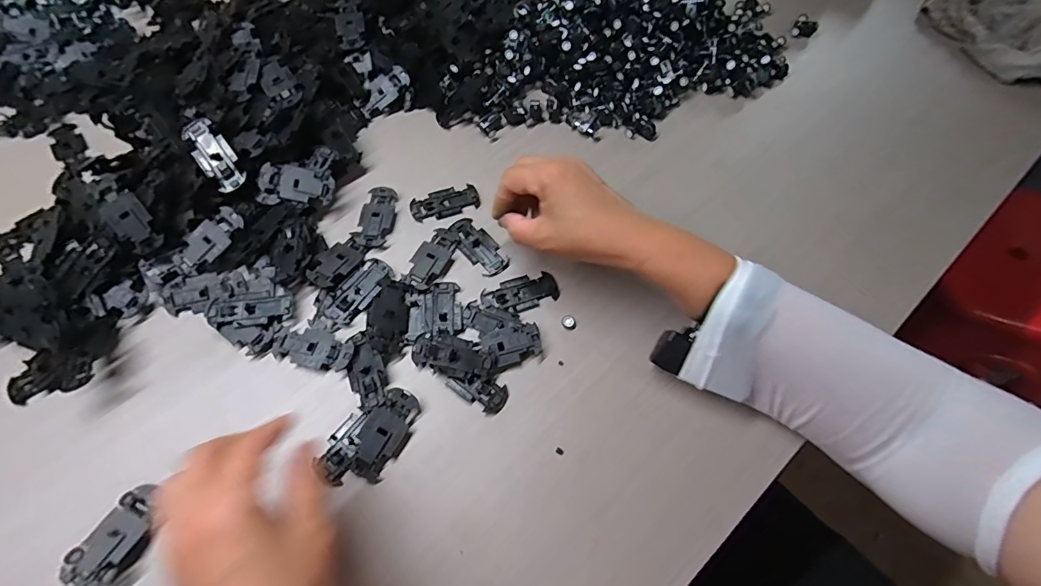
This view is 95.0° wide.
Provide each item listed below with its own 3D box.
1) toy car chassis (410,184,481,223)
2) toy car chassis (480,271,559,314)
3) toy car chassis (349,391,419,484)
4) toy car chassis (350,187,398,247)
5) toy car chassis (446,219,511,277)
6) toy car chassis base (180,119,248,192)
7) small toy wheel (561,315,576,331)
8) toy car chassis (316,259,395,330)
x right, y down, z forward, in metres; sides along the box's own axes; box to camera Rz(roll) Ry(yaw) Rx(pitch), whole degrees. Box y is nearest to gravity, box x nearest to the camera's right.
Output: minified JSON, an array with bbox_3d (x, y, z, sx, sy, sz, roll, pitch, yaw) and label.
[{"bbox_3d":[-0.072,-0.086,0.457,0.065,0.004,0.032,-19,65,-11],"label":"toy car chassis"},{"bbox_3d":[0.000,0.000,0.412,0.066,0.004,0.033,-19,65,-11],"label":"toy car chassis"},{"bbox_3d":[-0.100,0.103,0.352,0.031,0.010,0.065,24,64,10],"label":"toy car chassis"},{"bbox_3d":[-0.133,-0.072,0.444,0.031,0.007,0.065,12,63,4],"label":"toy car chassis"},{"bbox_3d":[-0.039,-0.044,0.433,0.030,0.004,0.066,-37,69,-19],"label":"toy car chassis"},{"bbox_3d":[-0.269,-0.122,0.419,0.030,0.006,0.069,-31,92,-4],"label":"toy car chassis base"},{"bbox_3d":[0.041,0.024,0.400,0.012,0.004,0.013,1,62,-1],"label":"small toy wheel"},{"bbox_3d":[-0.140,-0.002,0.408,0.033,0.007,0.068,37,67,16],"label":"toy car chassis"}]

